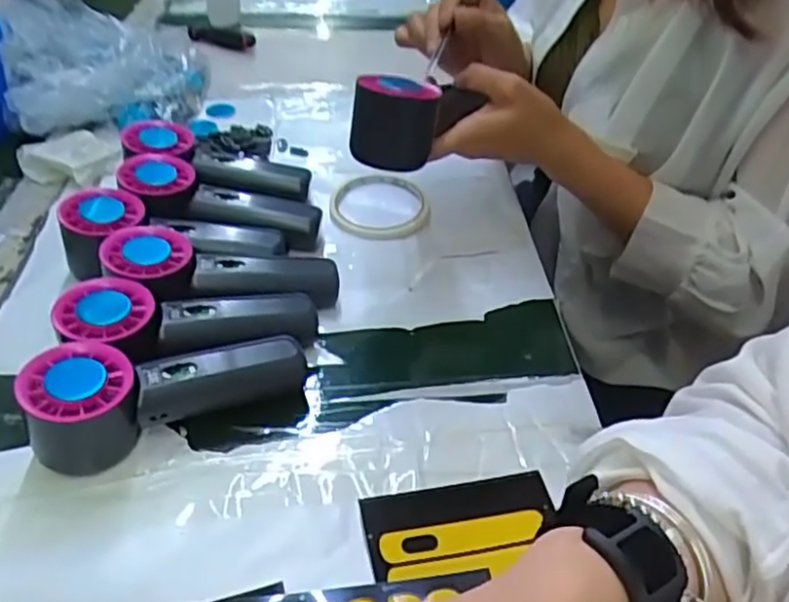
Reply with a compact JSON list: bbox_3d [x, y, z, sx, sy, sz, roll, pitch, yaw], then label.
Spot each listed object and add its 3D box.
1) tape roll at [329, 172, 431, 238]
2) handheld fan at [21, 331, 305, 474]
[{"bbox_3d":[-0.012,-0.084,0.596,0.085,0.012,0.089,2,41,-1],"label":"tape roll"},{"bbox_3d":[-0.129,0.056,0.402,0.156,0.055,0.064,-11,41,-34],"label":"handheld fan"}]

